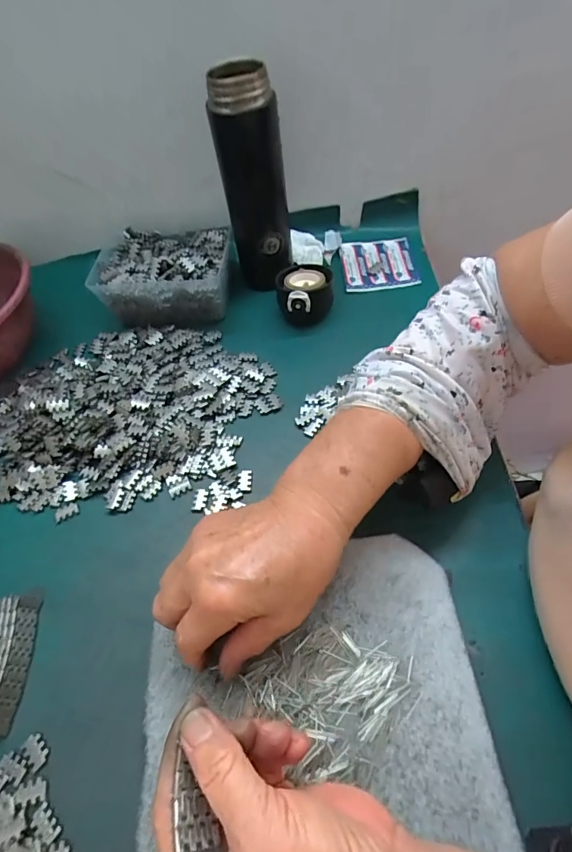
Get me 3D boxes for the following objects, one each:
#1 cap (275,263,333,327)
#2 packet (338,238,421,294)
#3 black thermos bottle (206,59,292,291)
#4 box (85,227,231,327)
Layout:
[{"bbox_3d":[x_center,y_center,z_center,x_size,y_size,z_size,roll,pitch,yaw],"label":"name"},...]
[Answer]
[{"bbox_3d":[0.021,-0.143,0.472,0.061,0.046,0.069,-3,54,8],"label":"cap"},{"bbox_3d":[0.111,-0.197,0.520,0.083,0.007,0.084,-6,61,6],"label":"packet"},{"bbox_3d":[-0.031,-0.242,0.449,0.064,0.211,0.065,-7,53,5],"label":"black thermos bottle"},{"bbox_3d":[-0.136,-0.186,0.516,0.153,0.058,0.128,0,55,10],"label":"box"}]

